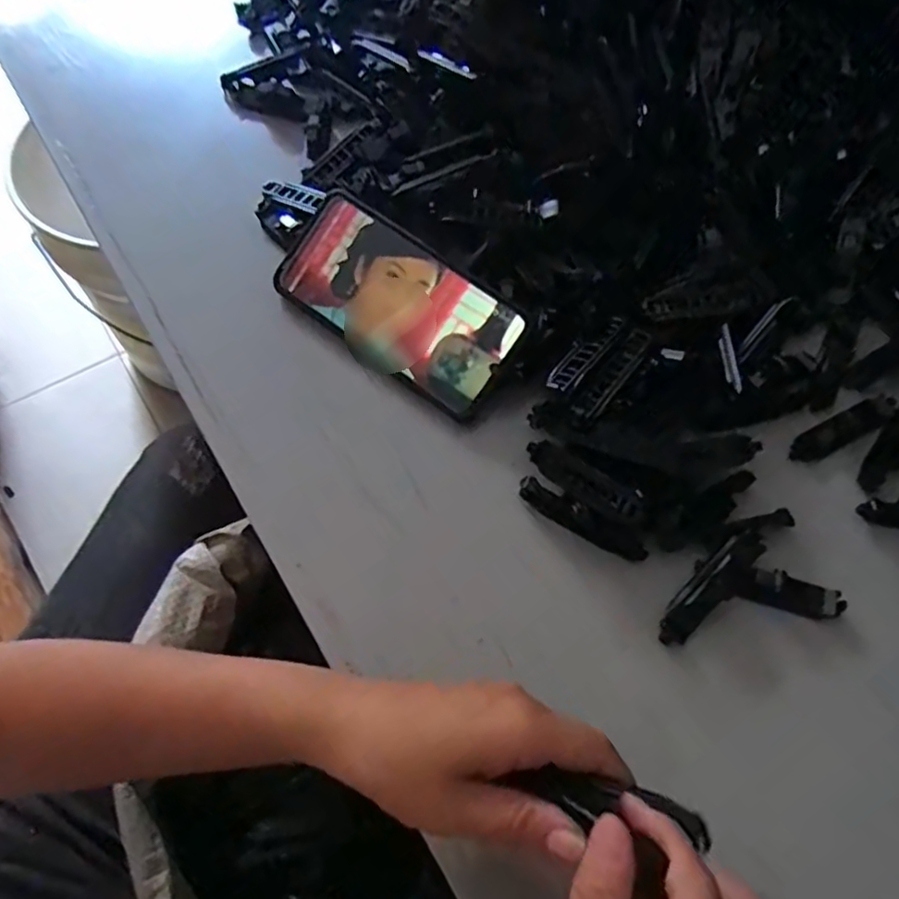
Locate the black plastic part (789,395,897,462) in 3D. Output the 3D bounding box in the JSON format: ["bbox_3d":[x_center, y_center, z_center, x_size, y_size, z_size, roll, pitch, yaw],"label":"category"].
[{"bbox_3d":[0.255,-0.014,0.434,0.091,0.013,0.020,-25,68,-14],"label":"black plastic part"}]

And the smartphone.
[{"bbox_3d":[-0.035,-0.094,0.435,0.165,0.011,0.080,38,95,12],"label":"smartphone"}]

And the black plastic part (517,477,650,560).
[{"bbox_3d":[0.078,0.042,0.392,0.081,0.005,0.014,30,67,11],"label":"black plastic part"}]

